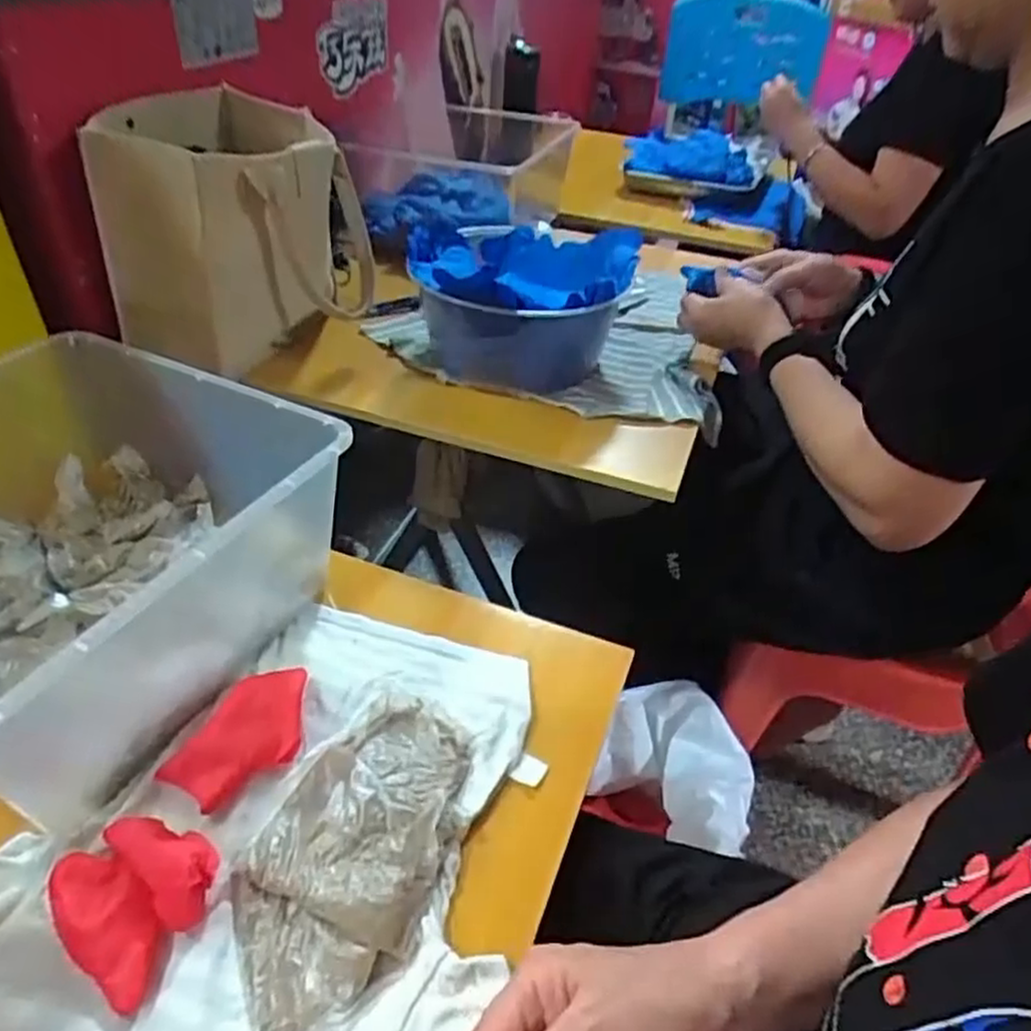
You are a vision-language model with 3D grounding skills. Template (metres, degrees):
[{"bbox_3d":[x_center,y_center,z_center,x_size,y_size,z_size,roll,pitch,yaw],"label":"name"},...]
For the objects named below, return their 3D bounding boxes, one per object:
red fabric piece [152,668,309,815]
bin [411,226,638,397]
[{"bbox_3d":[-0.169,0.137,0.468,0.056,0.024,0.098,26,44,24],"label":"red fabric piece"},{"bbox_3d":[0.001,-0.225,0.779,0.214,0.116,0.231,14,40,10],"label":"bin"}]

